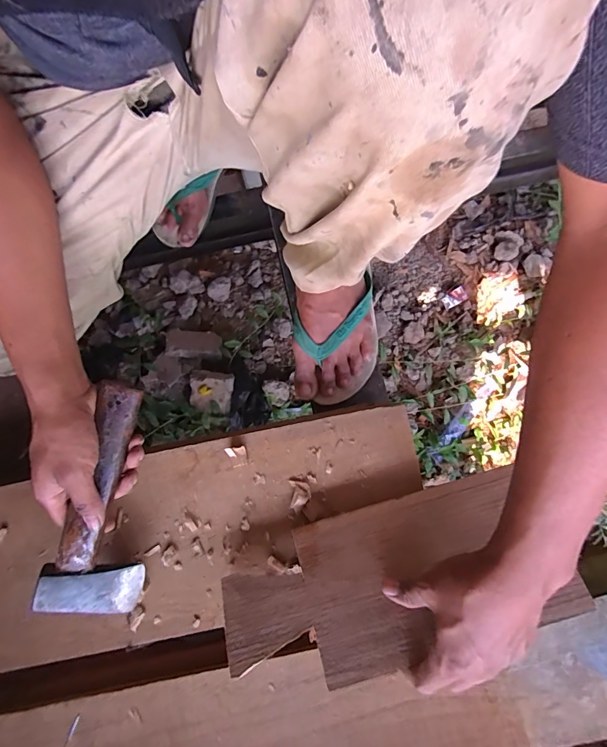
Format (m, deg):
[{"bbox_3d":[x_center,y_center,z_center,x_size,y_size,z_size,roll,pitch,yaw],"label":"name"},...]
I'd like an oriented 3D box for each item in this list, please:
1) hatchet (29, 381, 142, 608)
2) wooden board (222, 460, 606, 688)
[{"bbox_3d":[-0.215,0.127,0.395,0.096,0.038,0.235,-1,96,-26],"label":"hatchet"},{"bbox_3d":[0.080,0.199,0.379,0.317,0.018,0.137,-17,57,-1],"label":"wooden board"}]

